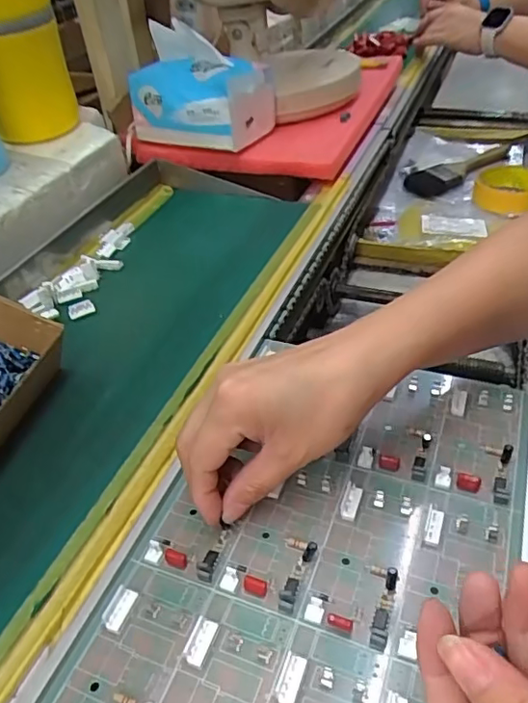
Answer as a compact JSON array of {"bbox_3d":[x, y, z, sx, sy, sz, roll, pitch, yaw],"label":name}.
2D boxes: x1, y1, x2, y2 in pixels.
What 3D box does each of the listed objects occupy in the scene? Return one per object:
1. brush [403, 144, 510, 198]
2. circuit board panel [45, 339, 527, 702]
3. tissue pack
[{"bbox_3d":[0.280,-0.259,0.794,0.189,0.023,0.056,-23,44,-20],"label":"brush"},{"bbox_3d":[0.031,0.099,0.299,0.182,0.012,0.281,13,45,18],"label":"circuit board panel"},{"bbox_3d":[-0.070,-0.293,0.619,0.138,0.101,0.094,20,47,25],"label":"tissue pack"}]

